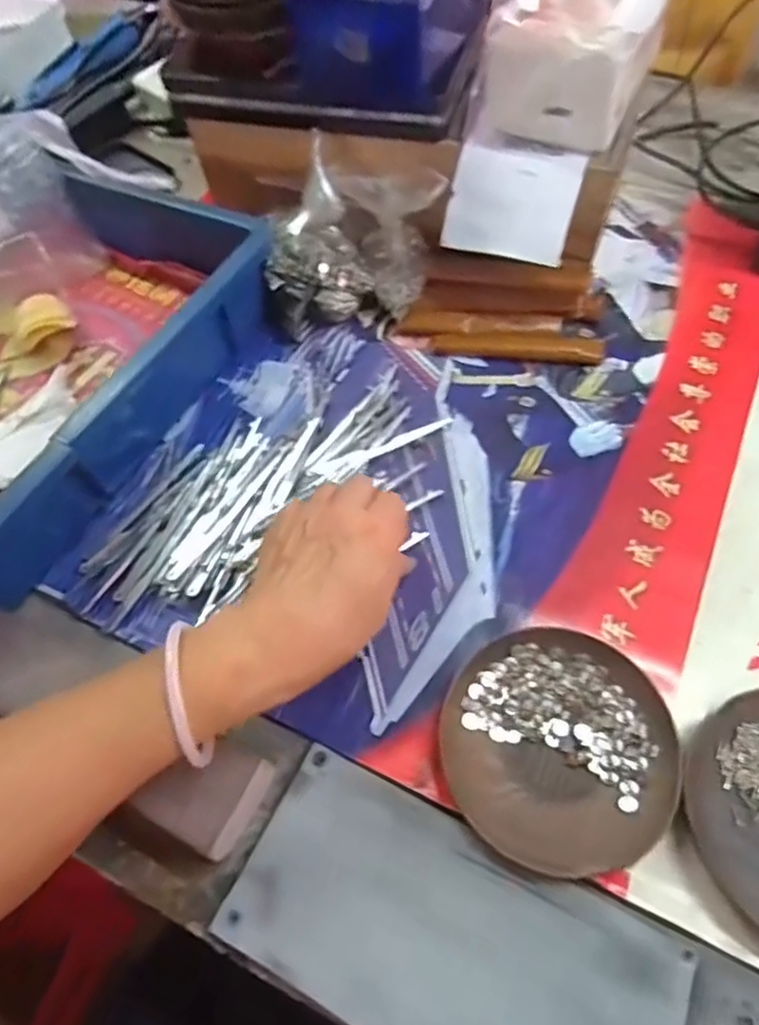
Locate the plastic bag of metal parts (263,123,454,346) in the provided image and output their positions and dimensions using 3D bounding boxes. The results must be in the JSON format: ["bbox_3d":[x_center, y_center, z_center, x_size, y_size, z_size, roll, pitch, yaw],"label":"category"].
[{"bbox_3d":[-0.021,-0.196,0.468,0.129,0.100,0.084,-1,59,4],"label":"plastic bag of metal parts"}]

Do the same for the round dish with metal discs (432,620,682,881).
[{"bbox_3d":[0.091,0.117,0.323,0.113,0.015,0.117,-2,59,3],"label":"round dish with metal discs"}]

